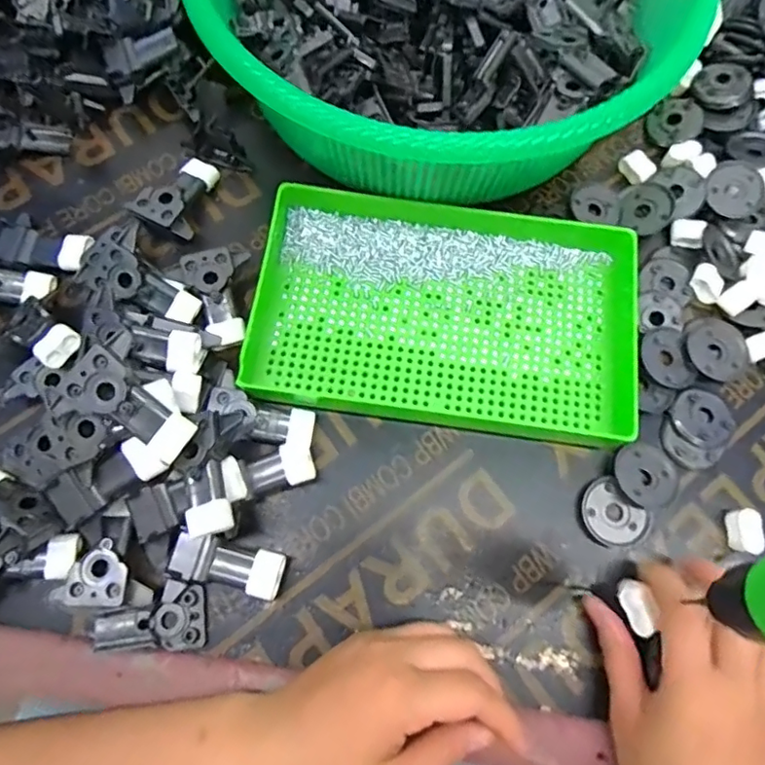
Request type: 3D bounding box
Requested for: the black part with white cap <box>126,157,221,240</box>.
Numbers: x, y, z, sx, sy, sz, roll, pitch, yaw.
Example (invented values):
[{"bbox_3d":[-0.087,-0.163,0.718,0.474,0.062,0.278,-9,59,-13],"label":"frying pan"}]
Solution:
[{"bbox_3d":[-0.144,-0.135,0.397,0.042,0.020,0.066,27,62,6],"label":"black part with white cap"}]

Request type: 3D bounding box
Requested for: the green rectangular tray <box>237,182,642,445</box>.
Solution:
[{"bbox_3d":[0.048,-0.051,0.370,0.254,0.032,0.155,7,75,1],"label":"green rectangular tray"}]

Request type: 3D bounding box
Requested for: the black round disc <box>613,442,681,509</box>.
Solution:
[{"bbox_3d":[0.170,0.059,0.356,0.041,0.006,0.040,0,72,-1],"label":"black round disc"}]

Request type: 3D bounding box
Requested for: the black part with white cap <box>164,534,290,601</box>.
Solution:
[{"bbox_3d":[-0.090,0.108,0.328,0.064,0.021,0.026,13,73,3],"label":"black part with white cap"}]

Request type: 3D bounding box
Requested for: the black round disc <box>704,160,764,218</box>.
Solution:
[{"bbox_3d":[0.260,-0.143,0.408,0.040,0.005,0.040,0,92,5],"label":"black round disc"}]

